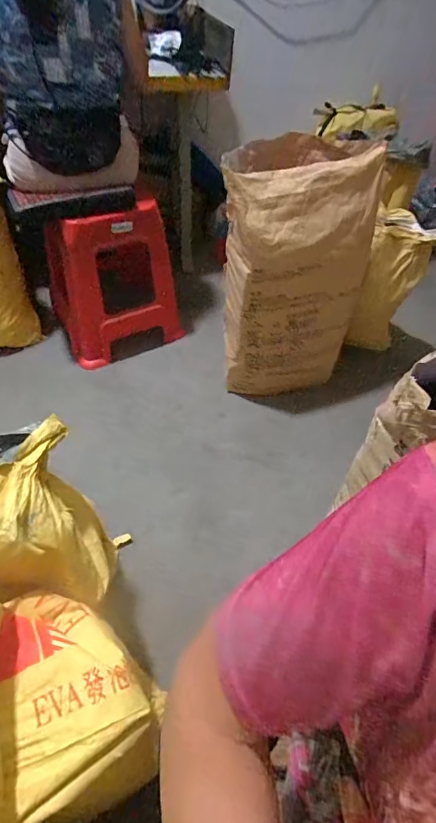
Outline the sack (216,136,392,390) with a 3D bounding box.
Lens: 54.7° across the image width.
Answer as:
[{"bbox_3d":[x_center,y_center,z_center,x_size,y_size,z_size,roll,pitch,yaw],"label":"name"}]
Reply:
[{"bbox_3d":[0.213,-0.372,1.240,0.405,0.651,0.275,7,50,1],"label":"sack"}]

